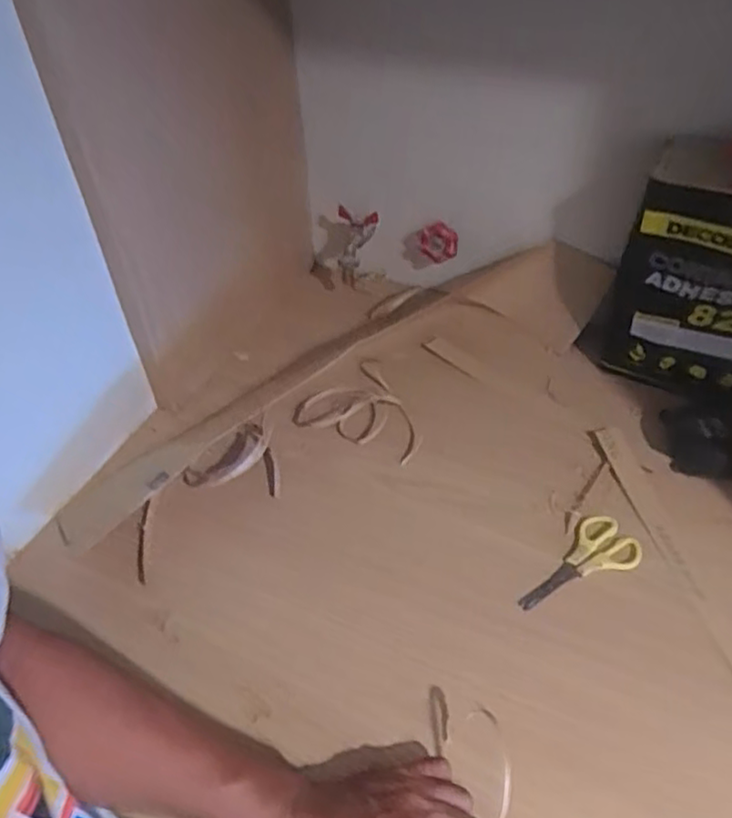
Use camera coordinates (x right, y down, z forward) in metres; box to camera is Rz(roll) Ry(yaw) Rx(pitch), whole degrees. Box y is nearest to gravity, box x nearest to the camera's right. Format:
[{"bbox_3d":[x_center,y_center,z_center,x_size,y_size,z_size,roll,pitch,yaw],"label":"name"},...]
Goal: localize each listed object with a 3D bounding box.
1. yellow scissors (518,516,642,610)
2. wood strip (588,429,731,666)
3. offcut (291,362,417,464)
[{"bbox_3d":[0.185,0.137,0.604,0.125,0.006,0.054,-21,49,-15],"label":"yellow scissors"},{"bbox_3d":[0.282,0.133,0.605,0.026,0.010,0.303,-11,47,-6],"label":"wood strip"},{"bbox_3d":[0.003,0.003,0.741,0.121,0.026,0.139,-37,54,-27],"label":"offcut"}]

